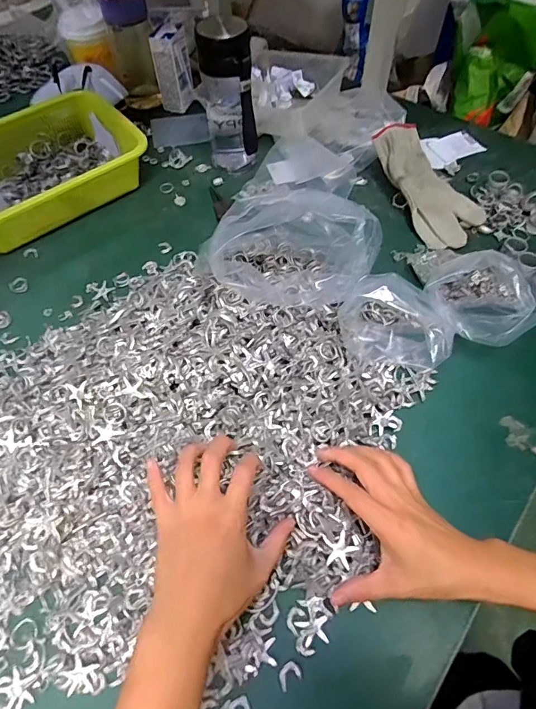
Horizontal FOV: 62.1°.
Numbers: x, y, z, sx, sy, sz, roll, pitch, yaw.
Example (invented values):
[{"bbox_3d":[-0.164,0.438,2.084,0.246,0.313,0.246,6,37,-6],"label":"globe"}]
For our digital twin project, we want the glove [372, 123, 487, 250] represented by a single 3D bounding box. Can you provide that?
[{"bbox_3d":[0.219,-0.231,0.604,0.087,0.032,0.189,-22,76,-13],"label":"glove"}]

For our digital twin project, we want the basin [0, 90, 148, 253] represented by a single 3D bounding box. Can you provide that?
[{"bbox_3d":[-0.316,-0.255,0.615,0.257,0.074,0.170,-34,64,-19],"label":"basin"}]

